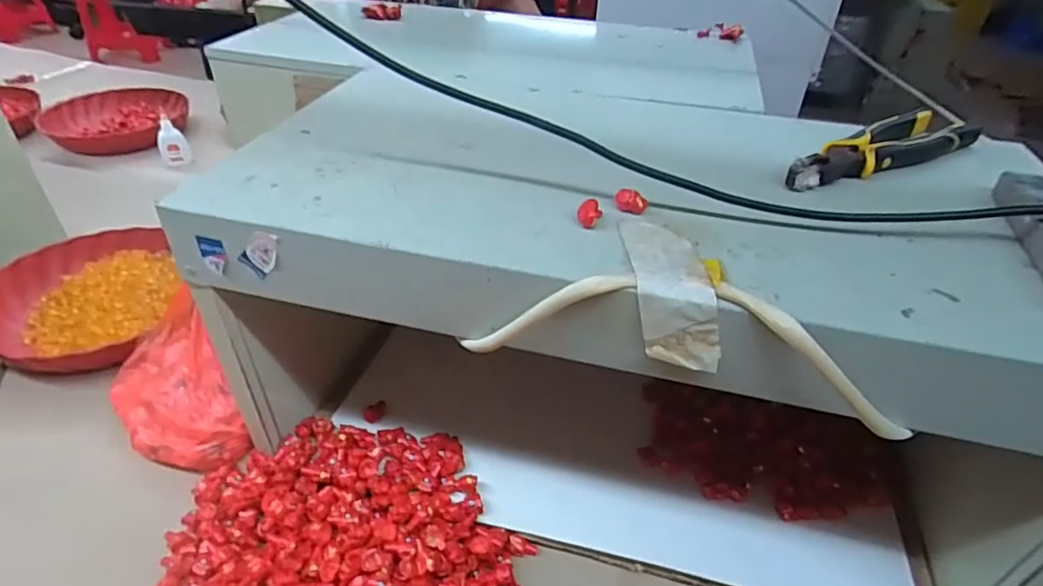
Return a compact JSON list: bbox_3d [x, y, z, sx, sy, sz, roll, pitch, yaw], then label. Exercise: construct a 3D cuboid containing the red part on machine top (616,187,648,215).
[{"bbox_3d":[0.071,-0.060,0.371,0.020,0.012,0.013,12,39,14],"label":"red part on machine top"}]

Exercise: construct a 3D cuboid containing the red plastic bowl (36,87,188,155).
[{"bbox_3d":[-0.798,-0.351,1.136,0.258,0.055,0.220,-14,40,-18],"label":"red plastic bowl"}]

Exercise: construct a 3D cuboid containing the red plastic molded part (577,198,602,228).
[{"bbox_3d":[0.043,-0.050,0.359,0.012,0.014,0.020,13,39,15],"label":"red plastic molded part"}]

